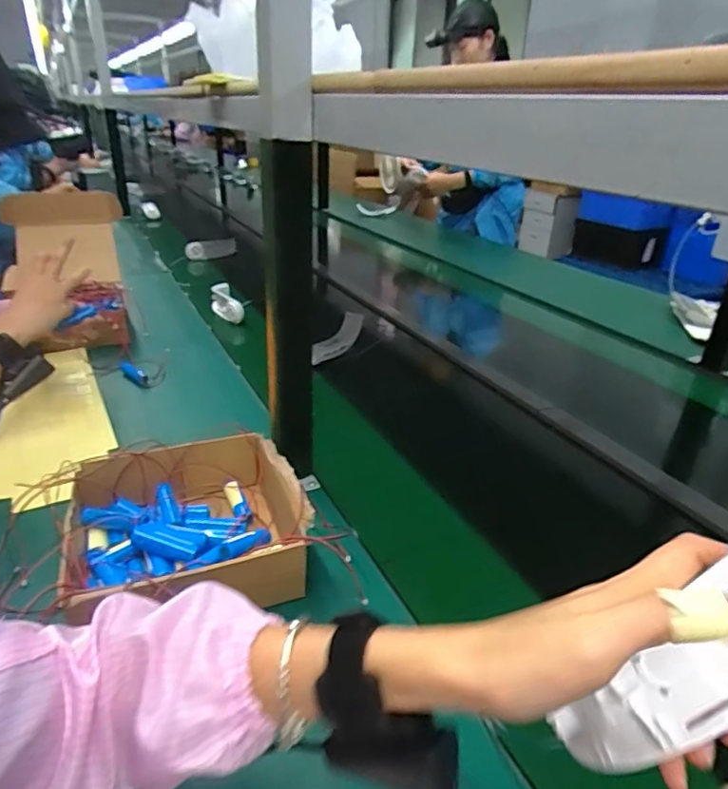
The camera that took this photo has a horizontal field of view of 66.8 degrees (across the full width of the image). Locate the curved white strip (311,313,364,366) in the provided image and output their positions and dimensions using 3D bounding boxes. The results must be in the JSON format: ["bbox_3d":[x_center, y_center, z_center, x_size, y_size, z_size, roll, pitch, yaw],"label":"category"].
[{"bbox_3d":[-0.055,-0.108,1.118,0.042,0.041,0.162,17,44,27],"label":"curved white strip"}]

